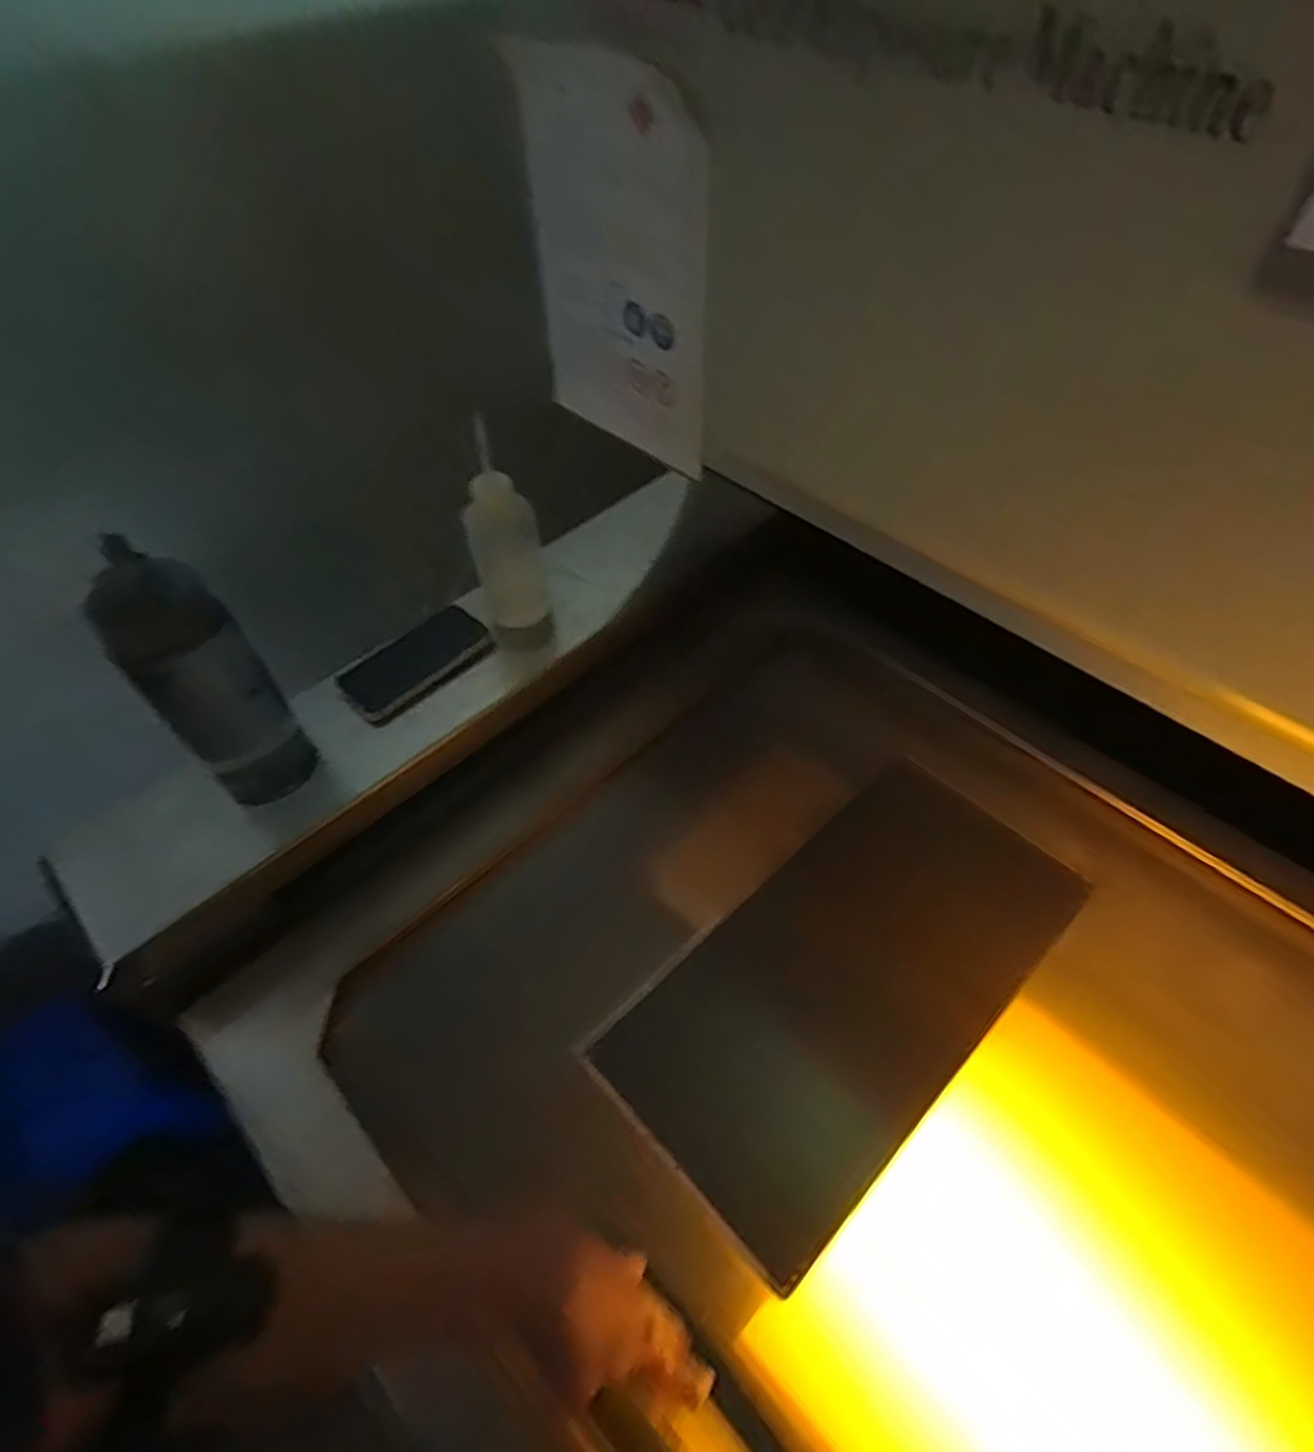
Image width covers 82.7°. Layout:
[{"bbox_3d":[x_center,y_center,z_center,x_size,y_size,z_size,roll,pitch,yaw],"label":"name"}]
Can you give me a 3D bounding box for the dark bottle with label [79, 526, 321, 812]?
[{"bbox_3d":[-0.380,-0.035,0.632,0.085,0.254,0.095,-38,60,-24],"label":"dark bottle with label"}]

